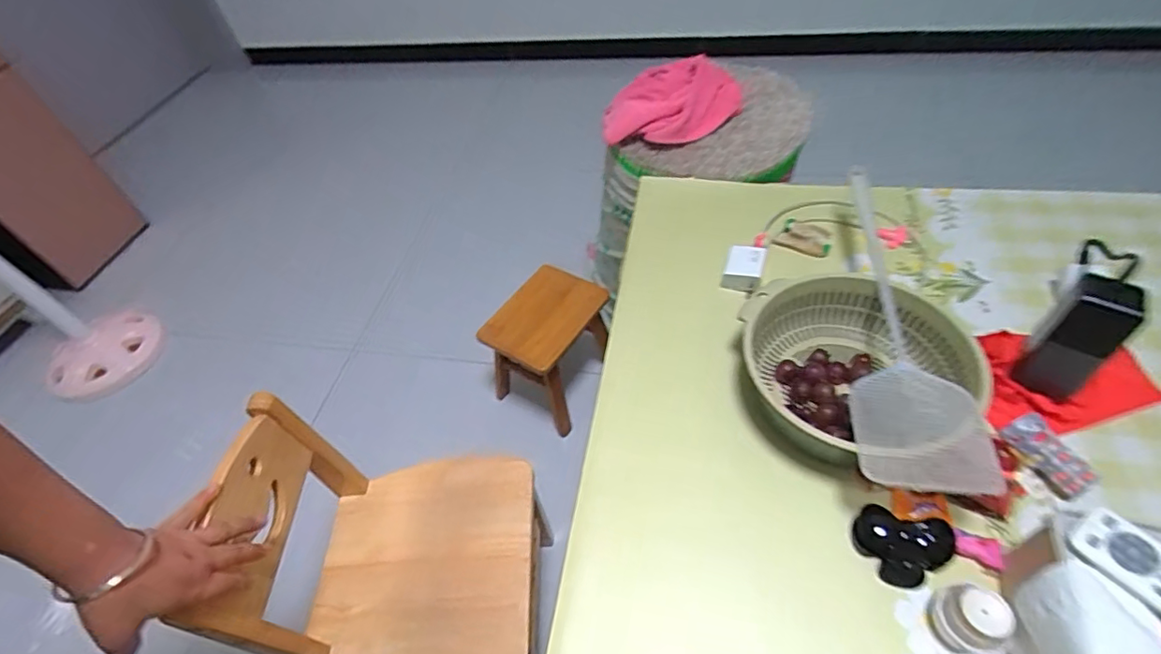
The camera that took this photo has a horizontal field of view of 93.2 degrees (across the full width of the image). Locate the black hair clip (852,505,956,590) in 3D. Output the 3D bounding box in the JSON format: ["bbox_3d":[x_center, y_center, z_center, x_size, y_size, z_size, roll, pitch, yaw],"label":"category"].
[{"bbox_3d":[0.294,0.200,0.496,0.079,0.027,0.059,8,52,14],"label":"black hair clip"}]

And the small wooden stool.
[{"bbox_3d":[-0.059,0.052,1.165,0.205,0.233,0.239,25,57,26],"label":"small wooden stool"}]

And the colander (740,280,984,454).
[{"bbox_3d":[0.288,0.041,0.596,0.223,0.075,0.222,-7,49,1],"label":"colander"}]

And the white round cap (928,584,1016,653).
[{"bbox_3d":[0.316,0.235,0.443,0.049,0.046,0.053,-2,50,3],"label":"white round cap"}]

